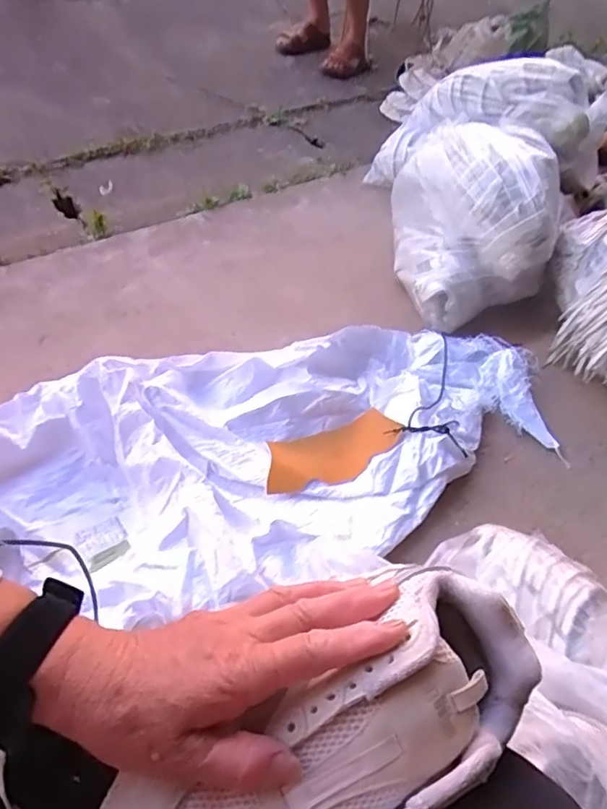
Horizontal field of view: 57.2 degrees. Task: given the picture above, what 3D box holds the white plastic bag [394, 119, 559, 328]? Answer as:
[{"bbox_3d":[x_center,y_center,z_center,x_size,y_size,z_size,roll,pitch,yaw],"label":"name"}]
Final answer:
[{"bbox_3d":[0.382,-0.389,1.210,0.312,0.272,0.419,-1,52,-9],"label":"white plastic bag"}]

